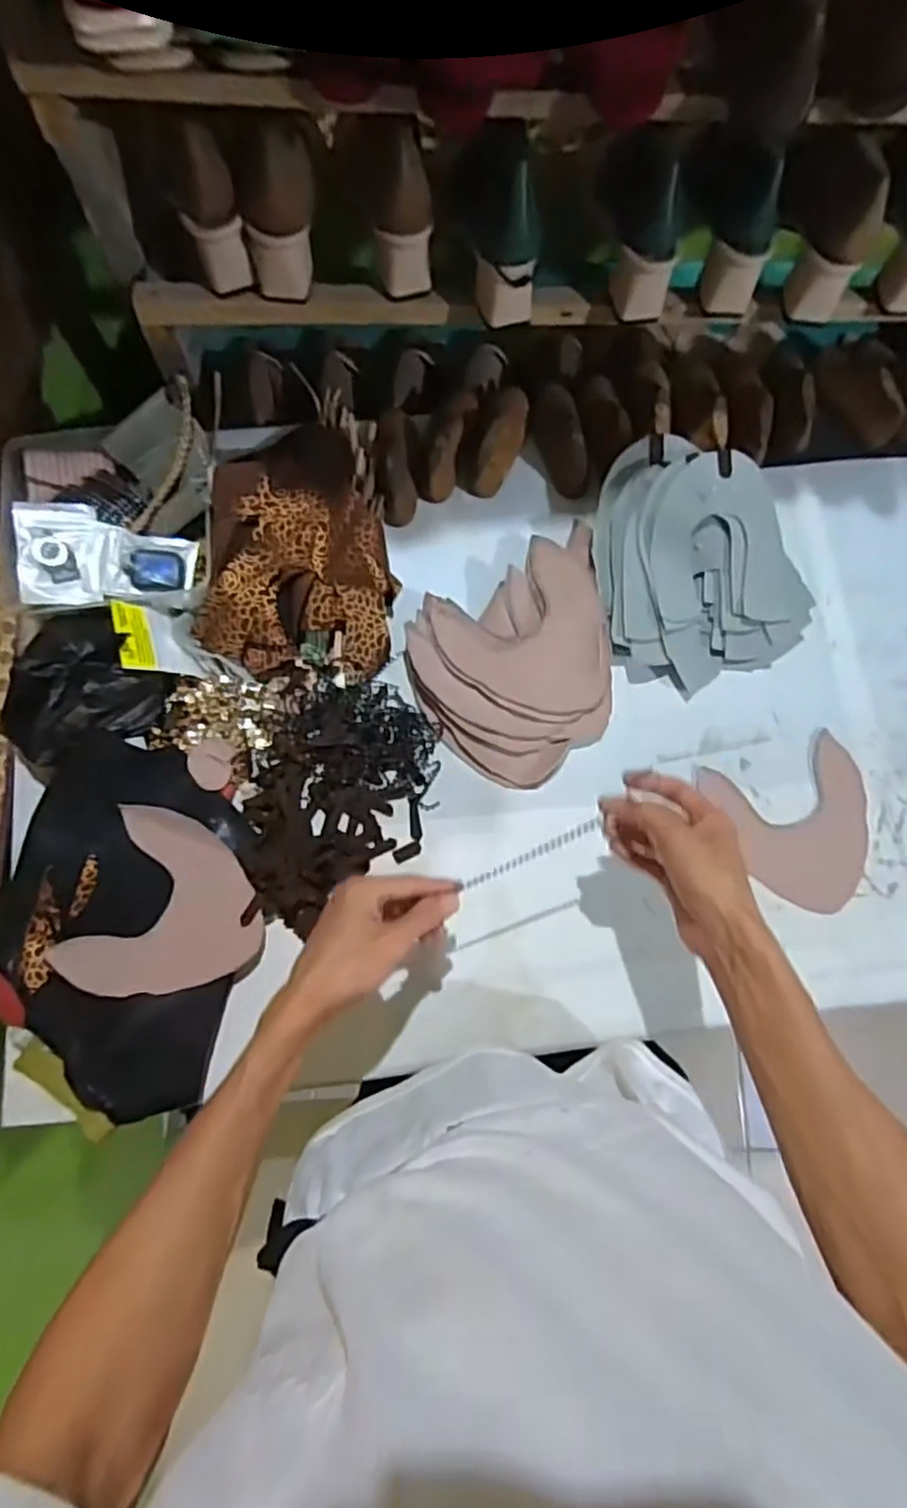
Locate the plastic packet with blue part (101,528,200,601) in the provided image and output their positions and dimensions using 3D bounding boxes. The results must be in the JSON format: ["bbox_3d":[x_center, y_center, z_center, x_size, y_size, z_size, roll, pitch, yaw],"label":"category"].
[{"bbox_3d":[-0.303,-0.183,0.693,0.087,0.015,0.071,4,86,-17],"label":"plastic packet with blue part"}]

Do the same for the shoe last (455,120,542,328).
[{"bbox_3d":[0.043,-0.474,0.631,0.062,0.154,0.076,-18,55,-5],"label":"shoe last"}]

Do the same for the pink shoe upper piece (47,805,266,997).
[{"bbox_3d":[-0.252,0.143,0.627,0.155,0.032,0.159,0,75,-1],"label":"pink shoe upper piece"}]

